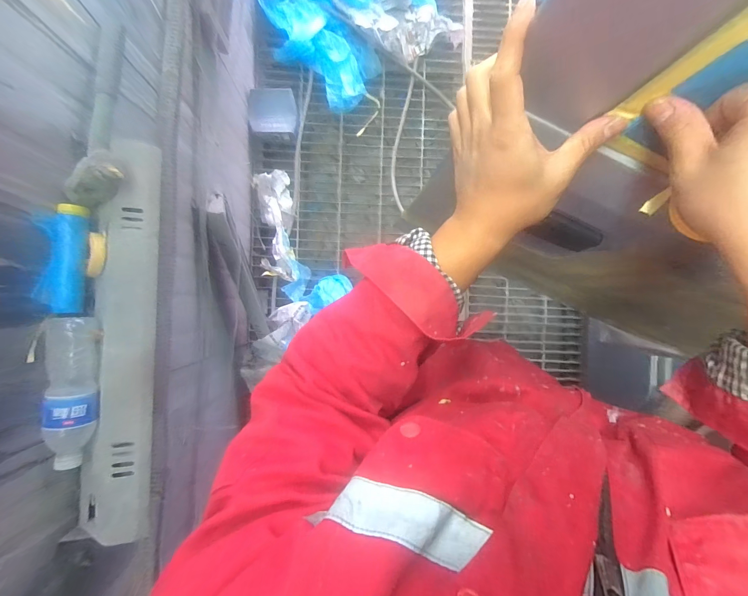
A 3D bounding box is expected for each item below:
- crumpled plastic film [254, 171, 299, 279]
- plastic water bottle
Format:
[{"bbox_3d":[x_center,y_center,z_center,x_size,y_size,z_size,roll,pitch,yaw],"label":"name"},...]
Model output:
[{"bbox_3d":[-0.419,-0.306,1.439,0.147,0.084,0.468,-6,91,-1],"label":"crumpled plastic film"},{"bbox_3d":[-0.478,0.148,0.534,0.073,0.075,0.236,4,90,-1],"label":"plastic water bottle"}]

